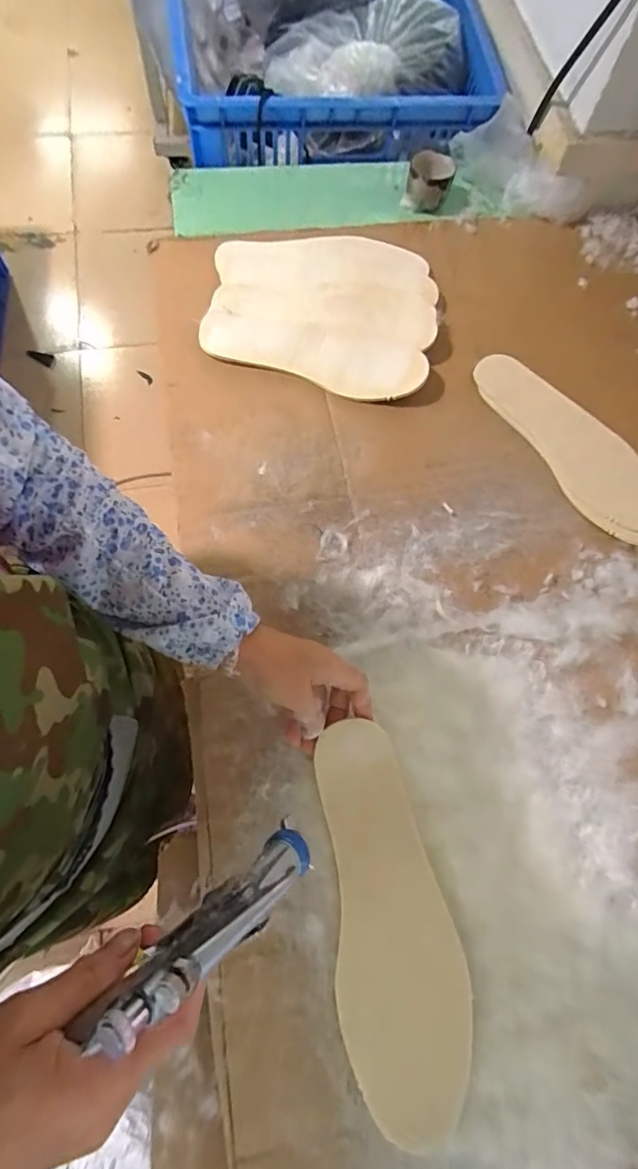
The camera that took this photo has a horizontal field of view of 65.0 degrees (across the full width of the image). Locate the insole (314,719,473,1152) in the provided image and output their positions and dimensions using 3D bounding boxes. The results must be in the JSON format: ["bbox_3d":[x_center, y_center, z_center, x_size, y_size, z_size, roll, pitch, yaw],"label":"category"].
[{"bbox_3d":[0.052,0.243,0.378,0.090,0.017,0.264,-9,71,-5],"label":"insole"}]

